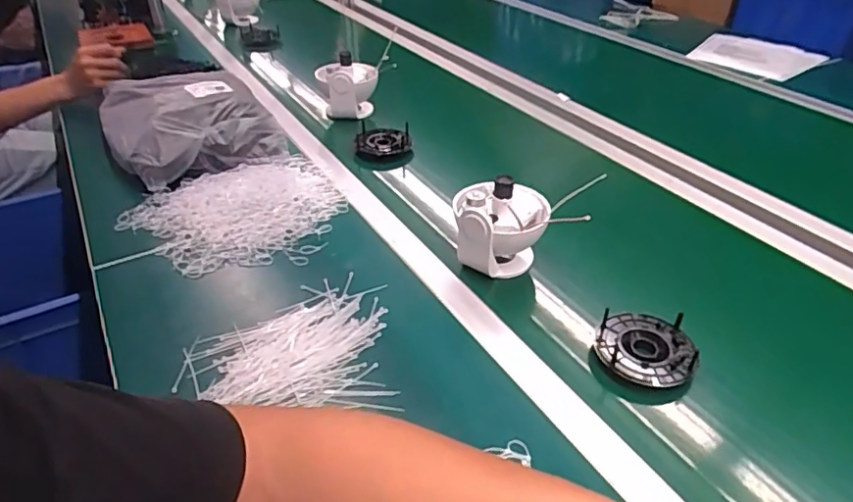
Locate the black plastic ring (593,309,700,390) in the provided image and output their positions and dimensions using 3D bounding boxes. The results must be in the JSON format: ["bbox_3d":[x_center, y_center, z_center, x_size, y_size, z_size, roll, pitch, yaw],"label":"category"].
[{"bbox_3d":[0.227,0.108,0.604,0.094,0.041,0.090,0,36,0],"label":"black plastic ring"}]

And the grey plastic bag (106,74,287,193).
[{"bbox_3d":[-0.402,-0.220,0.968,0.243,0.079,0.287,-22,41,-27],"label":"grey plastic bag"}]

